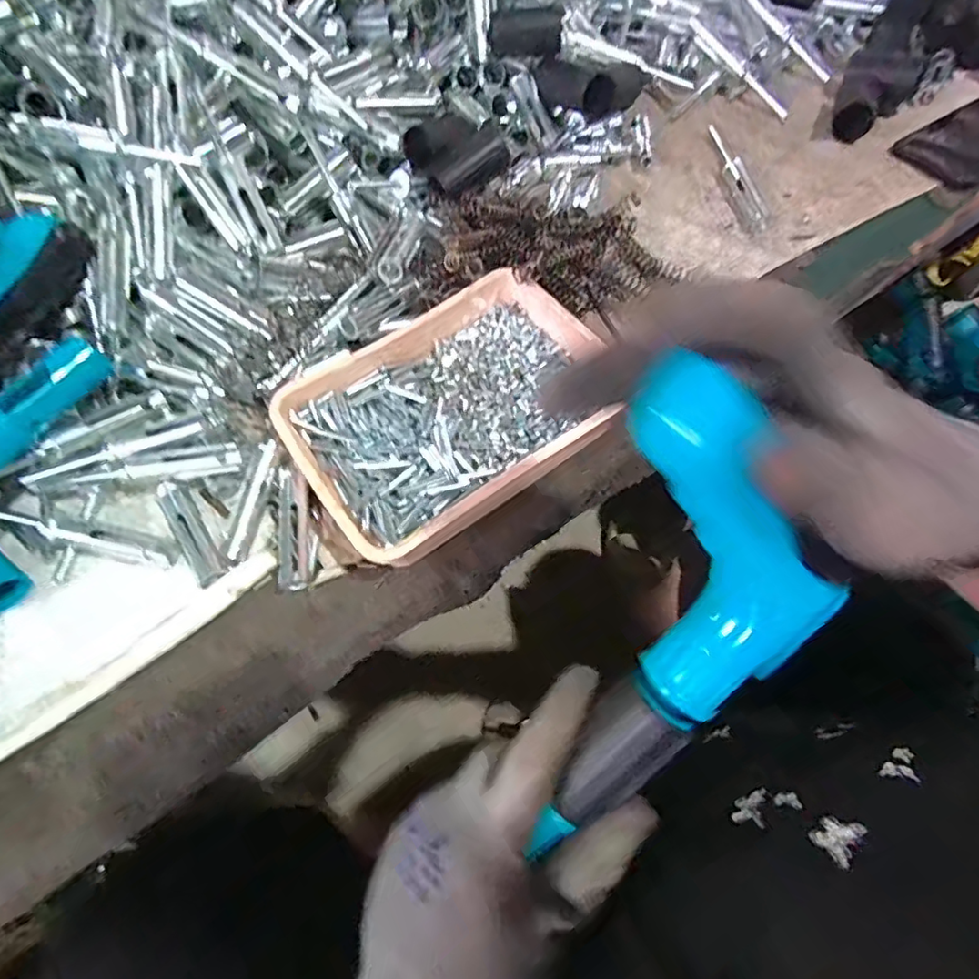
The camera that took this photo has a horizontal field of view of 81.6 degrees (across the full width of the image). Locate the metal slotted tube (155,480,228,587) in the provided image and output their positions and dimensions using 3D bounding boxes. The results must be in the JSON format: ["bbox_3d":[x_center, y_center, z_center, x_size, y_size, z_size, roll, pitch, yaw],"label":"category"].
[{"bbox_3d":[-0.184,0.025,0.349,0.018,0.012,0.075,-31,67,-13],"label":"metal slotted tube"}]

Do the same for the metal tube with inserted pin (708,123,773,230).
[{"bbox_3d":[0.214,-0.273,0.491,0.020,0.013,0.125,-11,64,-3],"label":"metal tube with inserted pin"}]

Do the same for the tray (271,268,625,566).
[{"bbox_3d":[-0.029,-0.059,0.367,0.195,0.034,0.151,-35,68,-14],"label":"tray"}]

